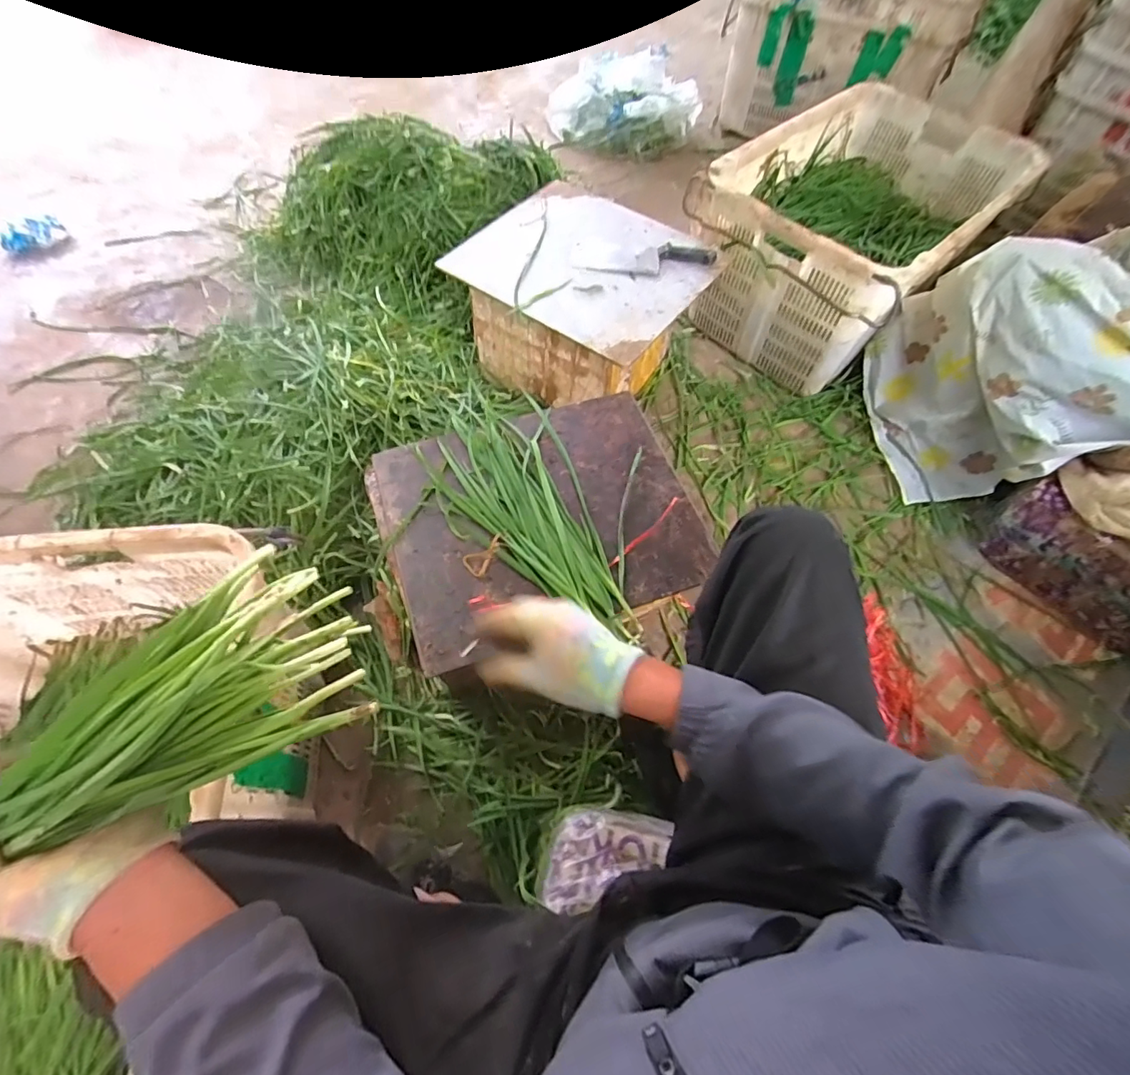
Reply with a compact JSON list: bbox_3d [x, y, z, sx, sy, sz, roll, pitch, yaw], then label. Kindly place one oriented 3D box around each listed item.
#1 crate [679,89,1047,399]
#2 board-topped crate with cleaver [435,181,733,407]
[{"bbox_3d":[0.608,-0.647,1.134,0.567,0.341,0.457,-37,68,-19],"label":"crate"},{"bbox_3d":[0.039,-0.493,1.115,0.457,0.255,0.386,32,66,15],"label":"board-topped crate with cleaver"}]

